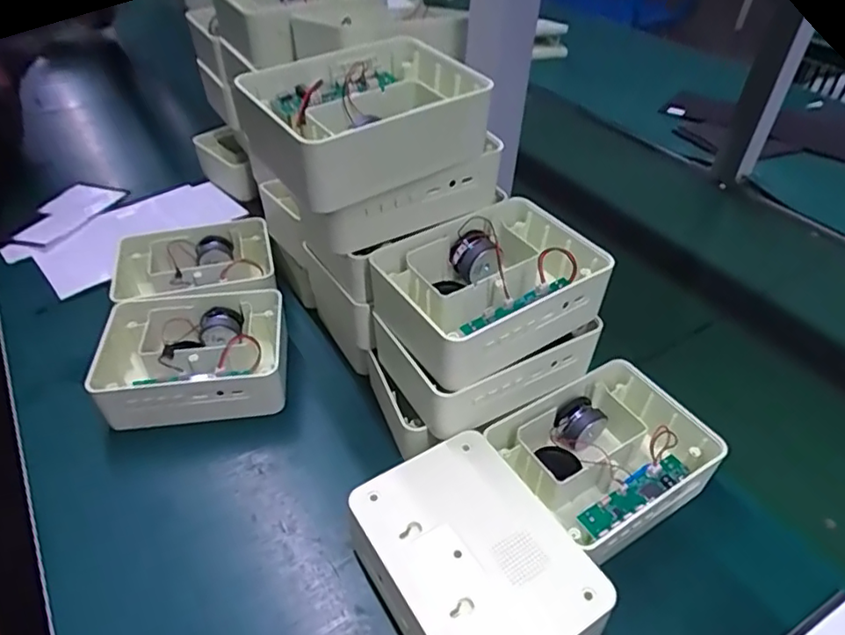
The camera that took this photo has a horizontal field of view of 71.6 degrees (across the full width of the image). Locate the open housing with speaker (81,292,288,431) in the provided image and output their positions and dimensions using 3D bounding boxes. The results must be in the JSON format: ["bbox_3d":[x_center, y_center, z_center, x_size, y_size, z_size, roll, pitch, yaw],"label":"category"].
[{"bbox_3d":[-0.193,0.035,0.495,0.152,0.056,0.104,-6,42,-9],"label":"open housing with speaker"}]

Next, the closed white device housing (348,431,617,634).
[{"bbox_3d":[0.028,0.155,0.357,0.104,0.060,0.139,-23,47,-25],"label":"closed white device housing"}]

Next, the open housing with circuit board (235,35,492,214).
[{"bbox_3d":[-0.037,-0.137,0.401,0.141,0.054,0.125,-22,47,-24],"label":"open housing with circuit board"}]

